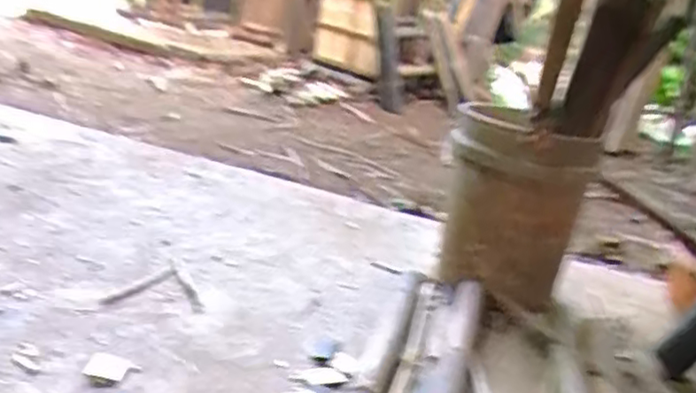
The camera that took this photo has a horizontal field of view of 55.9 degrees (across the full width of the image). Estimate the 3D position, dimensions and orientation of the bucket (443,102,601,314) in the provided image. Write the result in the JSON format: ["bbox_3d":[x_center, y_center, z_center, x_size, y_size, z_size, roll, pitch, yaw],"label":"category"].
[{"bbox_3d":[0.314,0.020,1.268,0.249,0.347,0.219,7,21,2],"label":"bucket"}]

